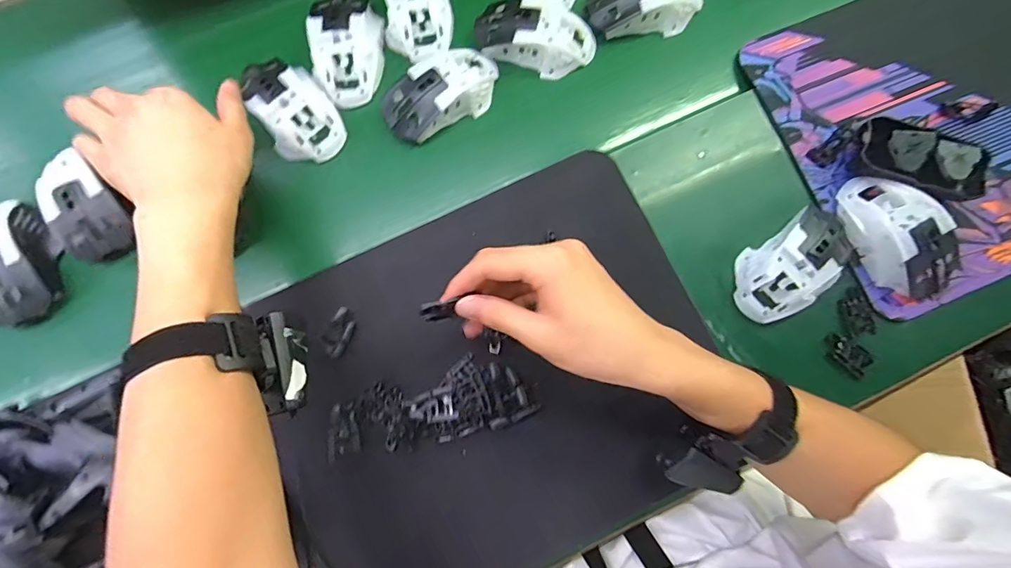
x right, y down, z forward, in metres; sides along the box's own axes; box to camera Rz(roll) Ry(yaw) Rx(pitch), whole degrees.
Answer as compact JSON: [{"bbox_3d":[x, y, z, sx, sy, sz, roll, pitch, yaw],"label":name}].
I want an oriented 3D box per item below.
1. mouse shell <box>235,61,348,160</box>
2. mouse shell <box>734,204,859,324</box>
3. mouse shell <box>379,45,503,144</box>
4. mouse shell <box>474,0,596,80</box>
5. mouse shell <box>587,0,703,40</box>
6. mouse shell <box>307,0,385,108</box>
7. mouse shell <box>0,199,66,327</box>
[{"bbox_3d":[-0.200,-0.164,0.421,0.067,0.033,0.110,-36,82,-6],"label":"mouse shell"},{"bbox_3d":[0.253,-0.019,0.392,0.114,0.034,0.064,-34,82,-6],"label":"mouse shell"},{"bbox_3d":[-0.059,-0.180,0.425,0.117,0.035,0.063,-41,82,-7],"label":"mouse shell"},{"bbox_3d":[0.029,-0.239,0.439,0.111,0.035,0.064,-1,80,0],"label":"mouse shell"},{"bbox_3d":[0.138,-0.277,0.443,0.109,0.033,0.053,-4,80,-1],"label":"mouse shell"},{"bbox_3d":[-0.149,-0.226,0.434,0.063,0.033,0.104,-9,80,-2],"label":"mouse shell"},{"bbox_3d":[-0.424,-0.021,0.394,0.068,0.035,0.103,-24,81,-4],"label":"mouse shell"}]

